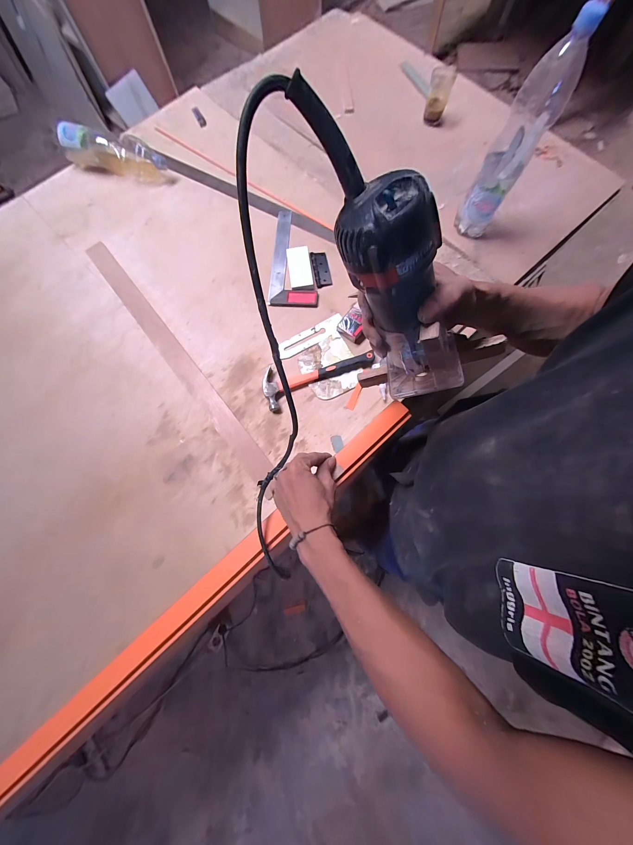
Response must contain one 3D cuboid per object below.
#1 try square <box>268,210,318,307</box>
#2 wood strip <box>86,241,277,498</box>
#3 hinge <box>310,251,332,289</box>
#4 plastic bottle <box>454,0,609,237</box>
[{"bbox_3d":[-0.057,-0.437,0.710,0.124,0.016,0.302,2,76,1],"label":"try square"},{"bbox_3d":[-0.355,-0.176,0.658,0.052,0.006,0.773,-38,79,-8],"label":"wood strip"},{"bbox_3d":[0.013,-0.400,0.698,0.044,0.010,0.109,-9,76,-2],"label":"hinge"},{"bbox_3d":[0.396,-0.550,0.545,0.078,0.334,0.077,29,79,9],"label":"plastic bottle"}]

